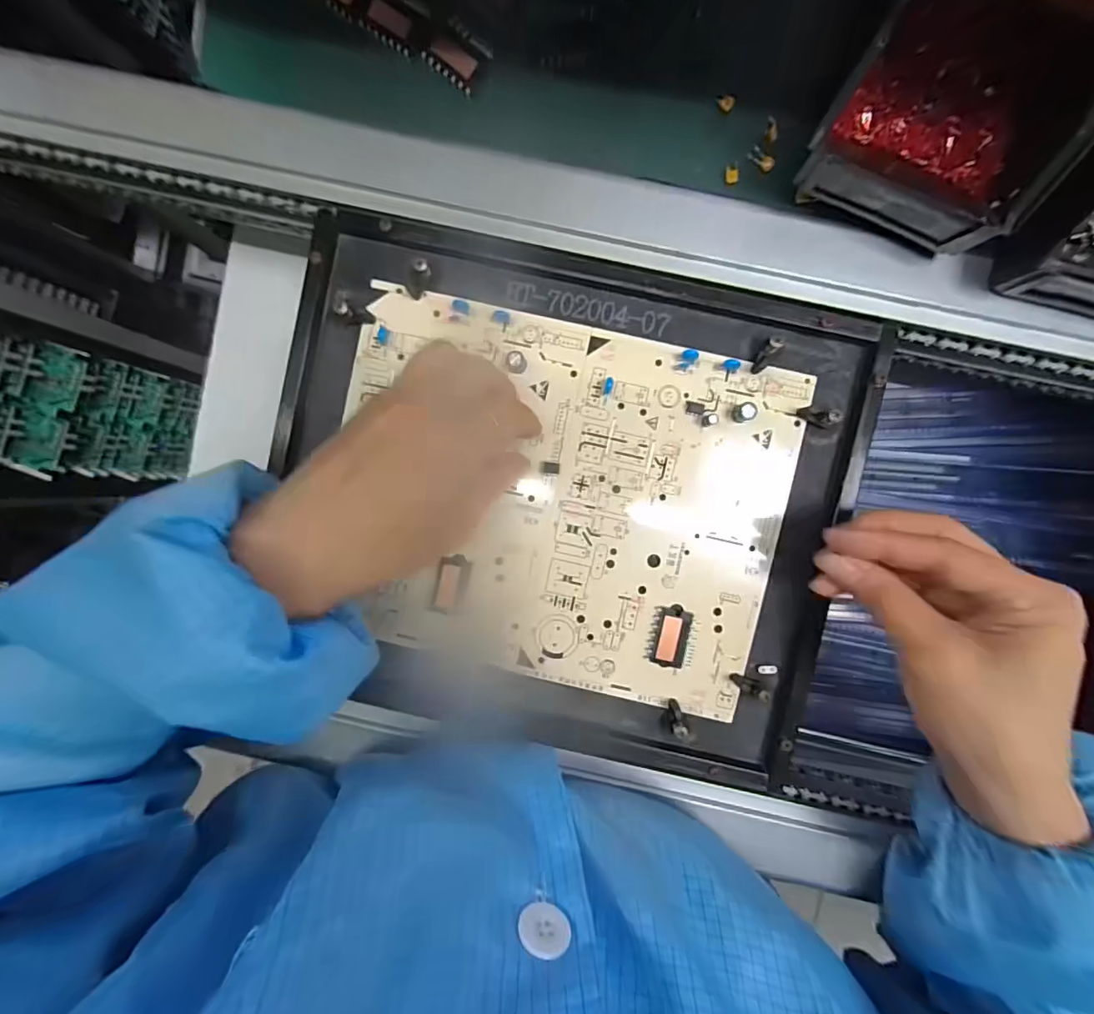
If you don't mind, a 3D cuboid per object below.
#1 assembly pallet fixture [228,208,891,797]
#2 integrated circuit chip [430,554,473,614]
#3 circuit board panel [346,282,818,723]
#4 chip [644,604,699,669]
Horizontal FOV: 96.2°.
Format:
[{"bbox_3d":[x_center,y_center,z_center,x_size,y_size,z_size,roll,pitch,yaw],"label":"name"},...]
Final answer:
[{"bbox_3d":[0.005,-0.003,0.286,0.318,0.016,0.277,12,91,2],"label":"assembly pallet fixture"},{"bbox_3d":[-0.057,0.046,0.290,0.019,0.004,0.035,13,91,2],"label":"integrated circuit chip"},{"bbox_3d":[0.007,-0.001,0.289,0.254,0.015,0.204,13,95,4],"label":"circuit board panel"},{"bbox_3d":[0.073,0.076,0.287,0.027,0.006,0.035,10,91,2],"label":"chip"}]

